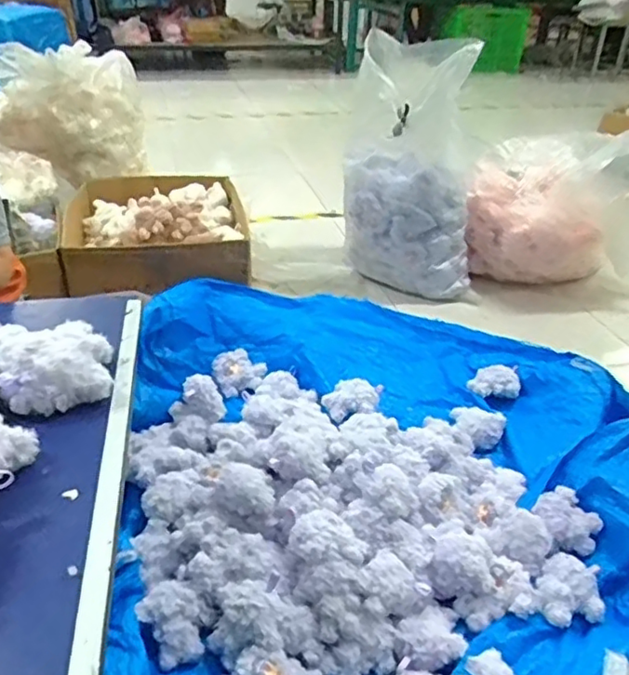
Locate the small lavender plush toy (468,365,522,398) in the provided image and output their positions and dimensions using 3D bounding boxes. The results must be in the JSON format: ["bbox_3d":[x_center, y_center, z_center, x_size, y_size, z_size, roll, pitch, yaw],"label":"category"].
[{"bbox_3d":[0.453,0.108,1.550,0.127,0.061,0.080,7,33,8],"label":"small lavender plush toy"}]

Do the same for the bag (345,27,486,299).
[{"bbox_3d":[0.298,-0.488,1.834,0.404,0.680,0.293,4,33,3],"label":"bag"}]

